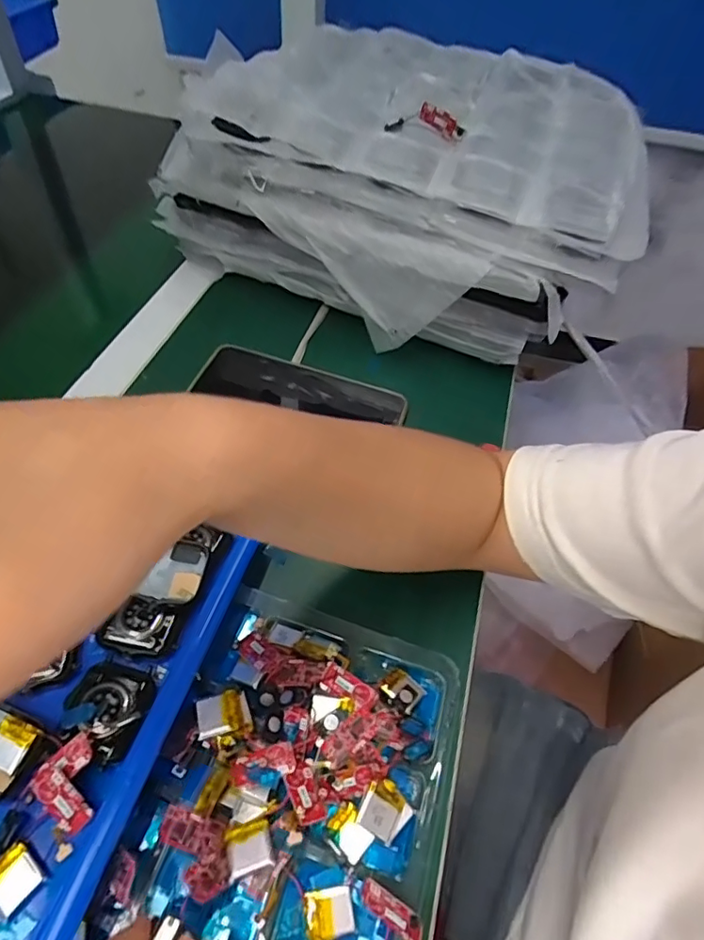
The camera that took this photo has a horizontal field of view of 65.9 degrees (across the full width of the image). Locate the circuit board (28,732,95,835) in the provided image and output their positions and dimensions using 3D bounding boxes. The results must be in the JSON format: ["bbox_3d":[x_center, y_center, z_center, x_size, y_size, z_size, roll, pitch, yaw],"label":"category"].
[{"bbox_3d":[-0.122,0.136,0.239,0.030,0.013,0.028,31,57,19],"label":"circuit board"}]

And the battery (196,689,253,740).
[{"bbox_3d":[-0.063,0.120,0.268,0.024,0.010,0.020,-8,53,-10],"label":"battery"}]

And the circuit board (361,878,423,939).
[{"bbox_3d":[0.016,0.183,0.226,0.028,0.014,0.004,15,5,35],"label":"circuit board"}]

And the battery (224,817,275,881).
[{"bbox_3d":[-0.044,0.160,0.231,0.018,0.004,0.020,-5,34,-21],"label":"battery"}]

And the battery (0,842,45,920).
[{"bbox_3d":[-0.137,0.166,0.220,0.019,0.004,0.018,31,57,19],"label":"battery"}]

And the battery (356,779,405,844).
[{"bbox_3d":[0.014,0.157,0.253,0.019,0.006,0.023,34,51,4],"label":"battery"}]

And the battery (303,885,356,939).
[{"bbox_3d":[-0.010,0.188,0.230,0.021,0.009,0.017,-5,53,-8],"label":"battery"}]

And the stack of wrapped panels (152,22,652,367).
[{"bbox_3d":[0.047,-0.241,0.461,0.365,0.146,0.211,25,55,15],"label":"stack of wrapped panels"}]

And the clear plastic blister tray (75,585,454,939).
[{"bbox_3d":[-0.037,0.179,0.230,0.127,0.030,0.248,15,52,6],"label":"clear plastic blister tray"}]

